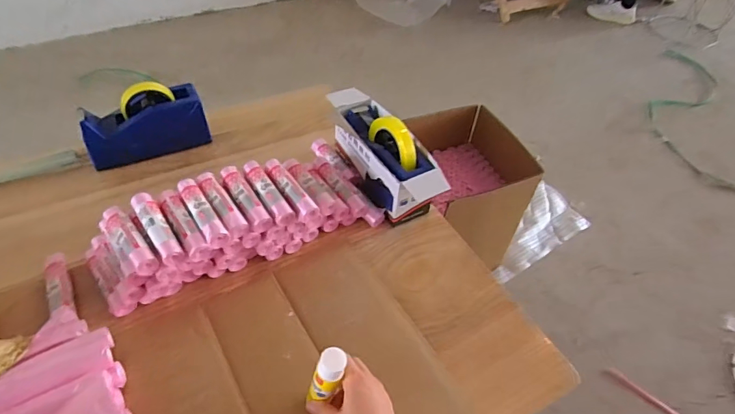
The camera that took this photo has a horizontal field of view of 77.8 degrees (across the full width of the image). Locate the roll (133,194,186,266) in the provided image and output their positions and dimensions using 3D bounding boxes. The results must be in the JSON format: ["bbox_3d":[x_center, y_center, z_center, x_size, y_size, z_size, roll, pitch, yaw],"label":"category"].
[{"bbox_3d":[-0.284,0.026,0.613,0.028,0.026,0.122,-27,55,-26],"label":"roll"}]

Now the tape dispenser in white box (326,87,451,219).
[{"bbox_3d":[0.025,-0.091,0.765,0.093,0.102,0.273,-18,52,-20],"label":"tape dispenser in white box"}]

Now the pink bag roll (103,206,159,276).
[{"bbox_3d":[-0.316,0.041,0.599,0.030,0.025,0.122,-32,57,-28],"label":"pink bag roll"}]

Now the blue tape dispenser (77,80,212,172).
[{"bbox_3d":[-0.387,-0.144,0.793,0.199,0.103,0.060,-20,52,-21],"label":"blue tape dispenser"}]

